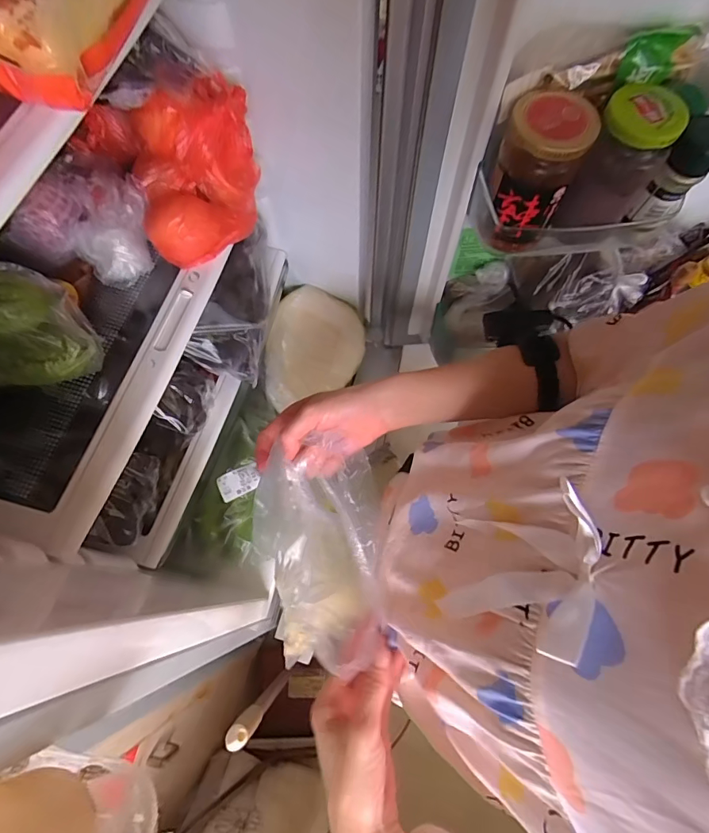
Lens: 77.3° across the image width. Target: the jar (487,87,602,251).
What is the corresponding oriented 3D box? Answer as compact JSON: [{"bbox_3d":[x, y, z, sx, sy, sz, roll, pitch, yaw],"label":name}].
[{"bbox_3d":[0.156,-0.216,0.393,0.064,0.106,0.072,18,71,6],"label":"jar"}]

